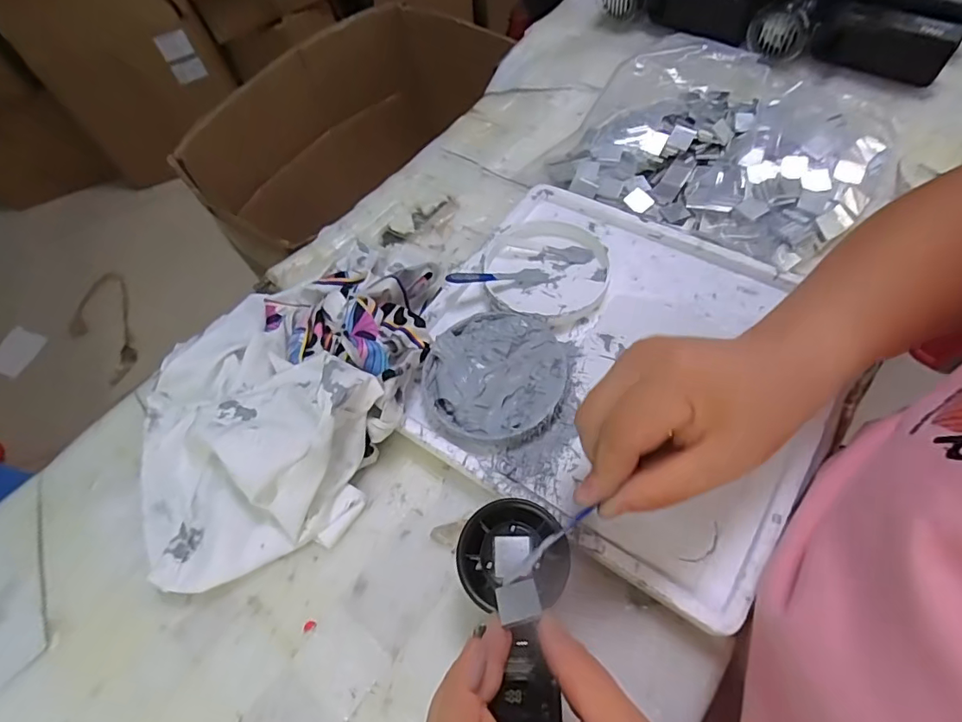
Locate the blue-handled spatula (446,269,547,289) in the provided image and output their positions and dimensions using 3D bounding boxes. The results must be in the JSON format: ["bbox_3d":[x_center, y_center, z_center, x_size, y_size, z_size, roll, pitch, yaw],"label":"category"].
[{"bbox_3d":[0.014,-0.067,0.410,0.082,0.007,0.018,-2,57,-15],"label":"blue-handled spatula"}]

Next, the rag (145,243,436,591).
[{"bbox_3d":[-0.145,0.011,0.366,0.191,0.067,0.278,15,61,13],"label":"rag"}]

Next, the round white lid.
[{"bbox_3d":[0.051,-0.073,0.416,0.095,0.014,0.092,-2,58,3],"label":"round white lid"}]

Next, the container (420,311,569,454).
[{"bbox_3d":[0.008,0.011,0.363,0.096,0.016,0.100,-2,58,3],"label":"container"}]

